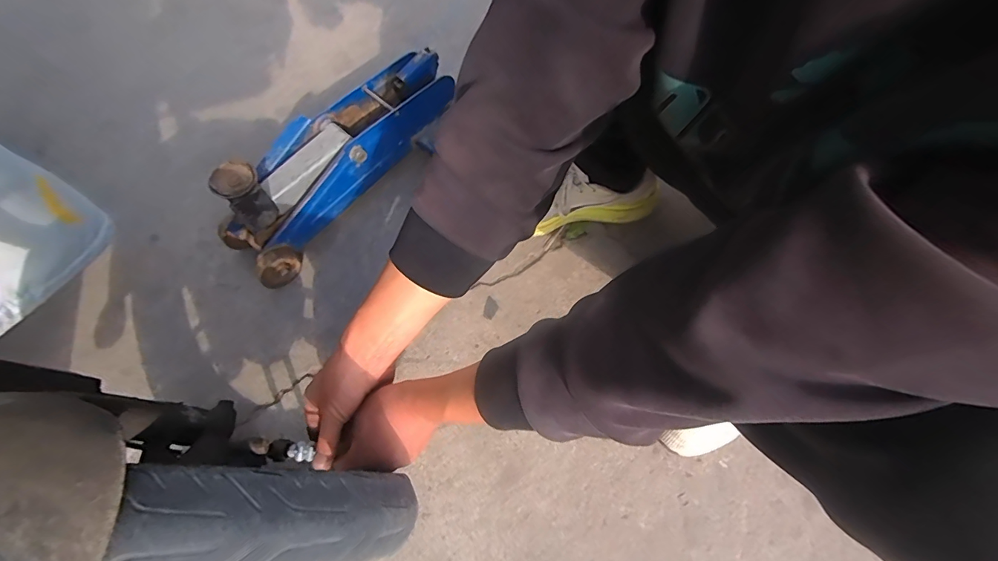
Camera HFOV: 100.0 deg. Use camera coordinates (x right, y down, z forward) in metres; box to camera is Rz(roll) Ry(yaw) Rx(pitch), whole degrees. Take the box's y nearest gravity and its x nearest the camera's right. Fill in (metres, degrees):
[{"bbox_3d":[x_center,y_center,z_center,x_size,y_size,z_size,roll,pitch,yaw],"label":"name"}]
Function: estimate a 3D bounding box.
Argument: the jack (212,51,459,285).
[{"bbox_3d":[-0.226,-0.173,0.627,0.129,0.150,0.396,41,71,17],"label":"jack"}]

